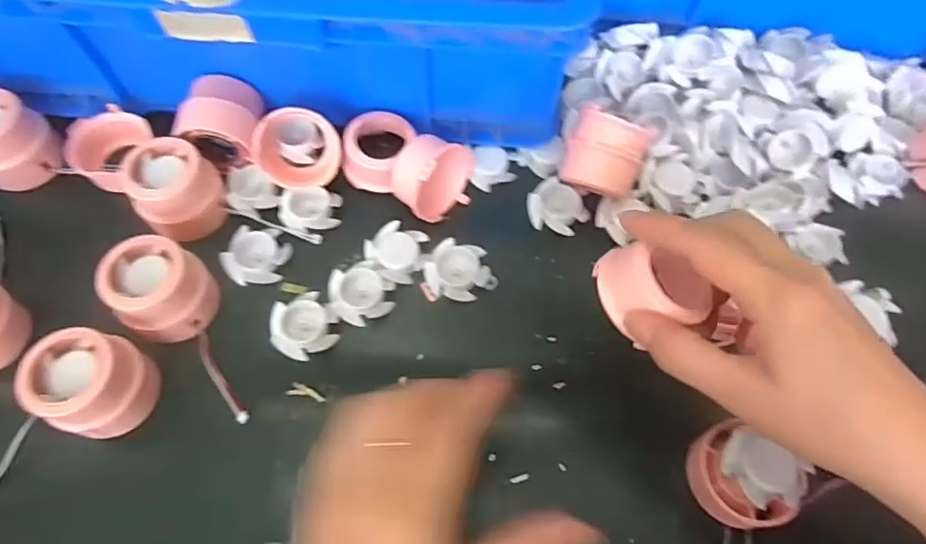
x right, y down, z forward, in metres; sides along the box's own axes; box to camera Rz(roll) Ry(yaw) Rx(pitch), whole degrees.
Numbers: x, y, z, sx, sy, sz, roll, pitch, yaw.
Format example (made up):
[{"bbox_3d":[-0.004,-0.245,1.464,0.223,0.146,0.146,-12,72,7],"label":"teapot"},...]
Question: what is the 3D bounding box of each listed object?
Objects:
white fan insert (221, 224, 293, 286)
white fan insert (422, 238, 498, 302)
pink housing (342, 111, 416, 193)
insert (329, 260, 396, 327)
[{"bbox_3d":[-0.135,-0.010,0.376,0.039,0.014,0.037,0,65,-1],"label":"white fan insert"},{"bbox_3d":[-0.002,-0.001,0.372,0.046,0.010,0.037,13,66,5],"label":"white fan insert"},{"bbox_3d":[-0.059,-0.086,0.397,0.047,0.039,0.048,0,65,-1],"label":"pink housing"},{"bbox_3d":[-0.065,0.013,0.366,0.038,0.013,0.037,0,65,-1],"label":"insert"}]

